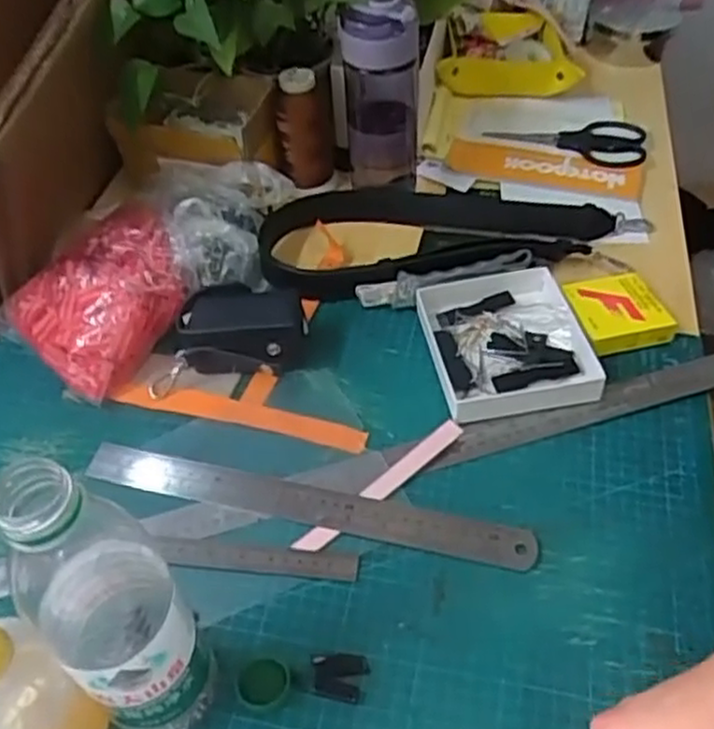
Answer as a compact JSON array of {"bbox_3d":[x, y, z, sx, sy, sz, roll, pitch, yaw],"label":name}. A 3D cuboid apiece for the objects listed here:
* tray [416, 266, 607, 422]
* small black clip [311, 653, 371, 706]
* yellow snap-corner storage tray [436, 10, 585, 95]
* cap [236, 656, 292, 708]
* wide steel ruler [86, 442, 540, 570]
[{"bbox_3d":[0.121,-0.020,0.607,0.118,0.027,0.136,-9,48,-3],"label":"tray"},{"bbox_3d":[-0.011,0.185,0.442,0.033,0.005,0.026,2,48,6],"label":"small black clip"},{"bbox_3d":[0.172,-0.369,0.894,0.163,0.051,0.140,-3,48,2],"label":"yellow snap-corner storage tray"},{"bbox_3d":[-0.055,0.187,0.440,0.031,0.009,0.027,6,49,10],"label":"cap"},{"bbox_3d":[-0.040,0.097,0.524,0.321,0.004,0.032,9,50,12],"label":"wide steel ruler"}]

